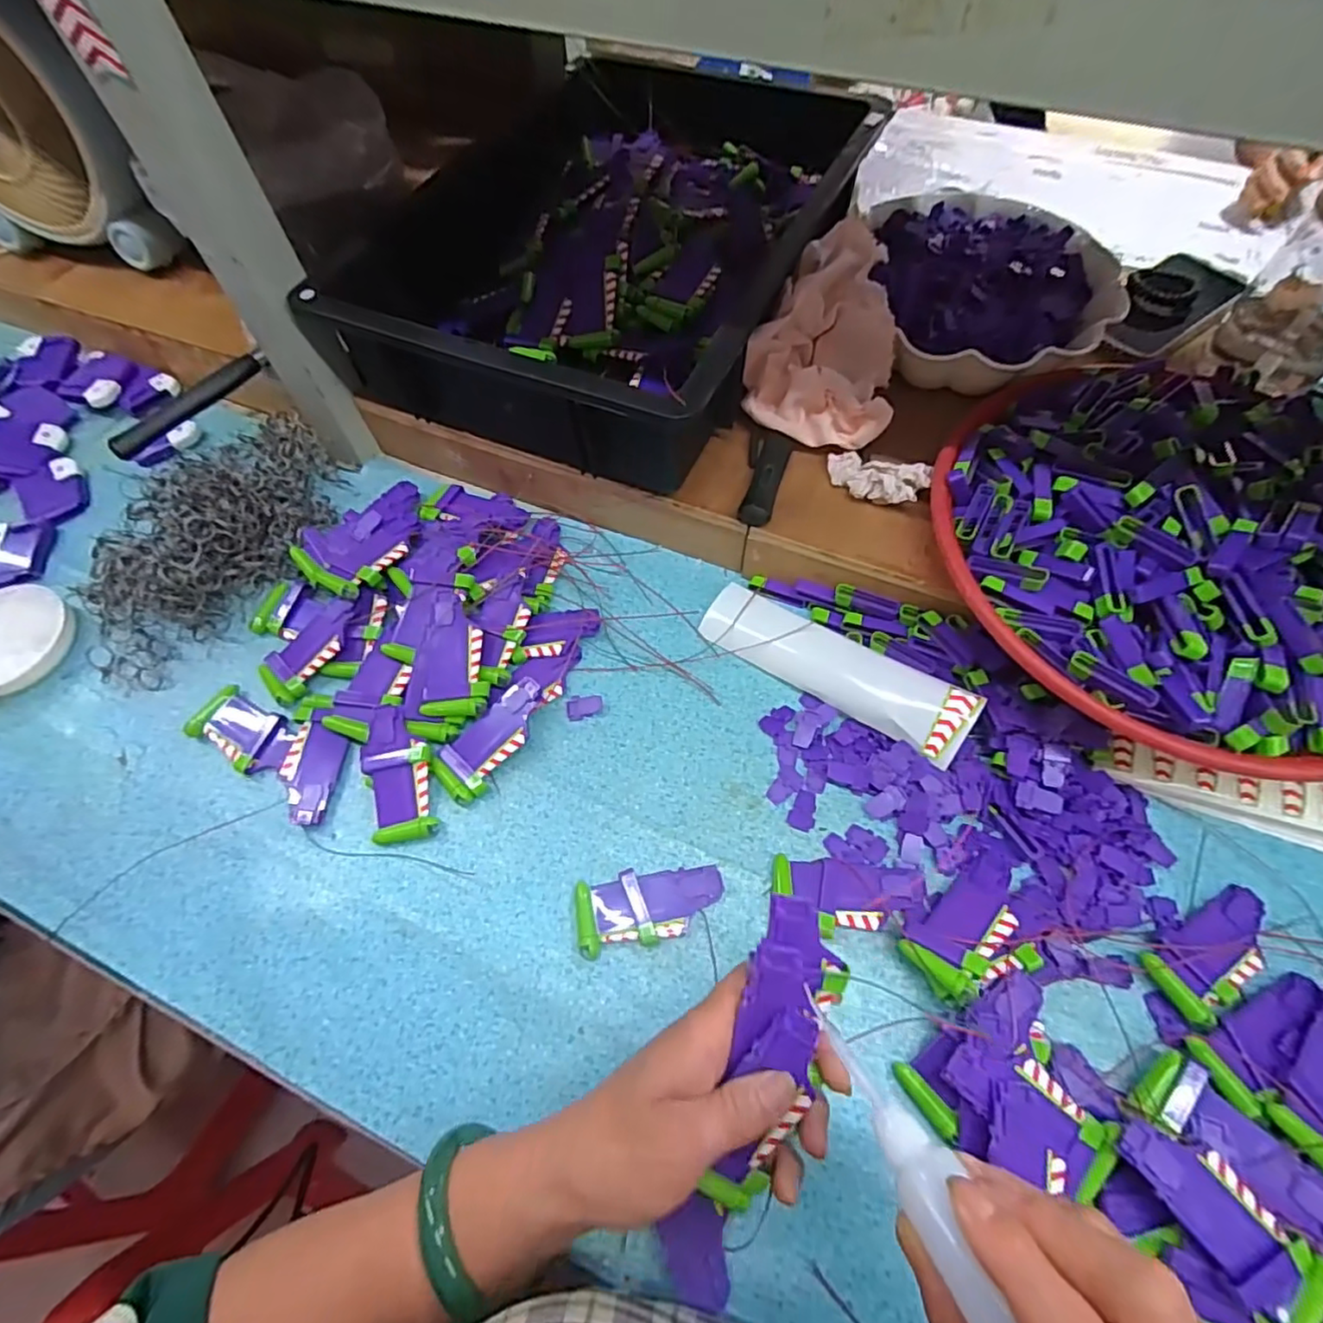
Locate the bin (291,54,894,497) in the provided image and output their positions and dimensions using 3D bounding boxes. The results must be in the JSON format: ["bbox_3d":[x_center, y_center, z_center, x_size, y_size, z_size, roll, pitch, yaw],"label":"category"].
[{"bbox_3d":[-0.034,-0.361,0.535,0.328,0.090,0.458,23,65,13],"label":"bin"}]

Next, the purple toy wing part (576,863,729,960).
[{"bbox_3d":[-0.007,0.149,0.385,0.090,0.011,0.042,-10,62,-4],"label":"purple toy wing part"}]

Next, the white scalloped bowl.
[{"bbox_3d":[0.261,-0.303,0.507,0.195,0.060,0.225,-6,62,-2],"label":"white scalloped bowl"}]

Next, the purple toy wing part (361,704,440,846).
[{"bbox_3d":[-0.176,0.074,0.418,0.042,0.009,0.089,-15,79,-7],"label":"purple toy wing part"}]

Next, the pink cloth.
[{"bbox_3d":[0.126,-0.247,0.481,0.106,0.078,0.162,11,63,7],"label":"pink cloth"}]

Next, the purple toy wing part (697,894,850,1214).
[{"bbox_3d":[0.055,0.174,0.282,0.043,0.020,0.133,12,89,8],"label":"purple toy wing part"}]

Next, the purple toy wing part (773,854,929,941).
[{"bbox_3d":[0.114,0.144,0.383,0.090,0.013,0.043,5,62,4],"label":"purple toy wing part"}]

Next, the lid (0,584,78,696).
[{"bbox_3d":[-0.498,-0.016,0.478,0.098,0.022,0.089,29,67,16],"label":"lid"}]

